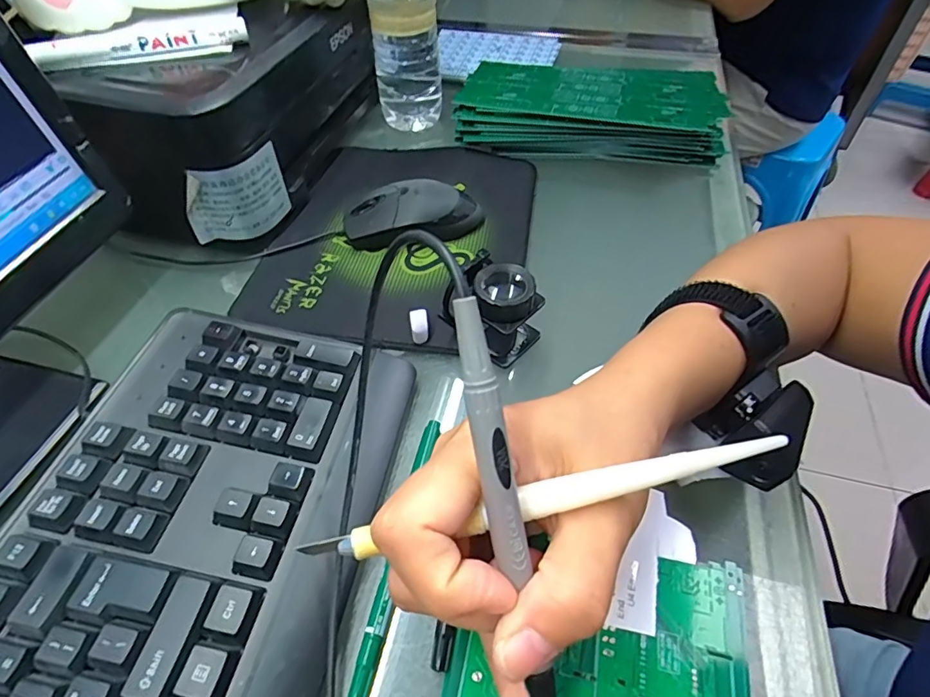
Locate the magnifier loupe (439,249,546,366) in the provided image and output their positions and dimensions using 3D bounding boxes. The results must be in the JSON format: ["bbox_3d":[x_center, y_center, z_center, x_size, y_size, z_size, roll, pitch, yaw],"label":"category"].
[{"bbox_3d":[0.020,-0.028,0.338,0.057,0.056,0.045,31,57,24],"label":"magnifier loupe"}]

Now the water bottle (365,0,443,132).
[{"bbox_3d":[-0.058,-0.324,0.474,0.063,0.217,0.055,-4,50,-2],"label":"water bottle"}]

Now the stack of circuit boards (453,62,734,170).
[{"bbox_3d":[0.124,-0.238,0.513,0.256,0.048,0.118,7,51,6],"label":"stack of circuit boards"}]

